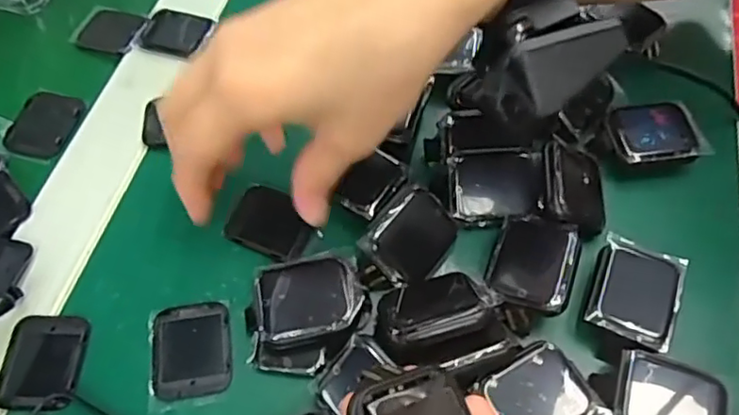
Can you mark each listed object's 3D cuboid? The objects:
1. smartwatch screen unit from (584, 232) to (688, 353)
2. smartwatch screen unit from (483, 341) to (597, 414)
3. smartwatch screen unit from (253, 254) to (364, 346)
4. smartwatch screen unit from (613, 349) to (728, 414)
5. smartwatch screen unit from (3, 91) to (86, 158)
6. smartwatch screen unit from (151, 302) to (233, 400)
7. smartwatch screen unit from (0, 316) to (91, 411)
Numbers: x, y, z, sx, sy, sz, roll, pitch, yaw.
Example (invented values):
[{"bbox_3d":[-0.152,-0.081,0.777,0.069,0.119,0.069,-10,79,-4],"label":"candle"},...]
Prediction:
[{"bbox_3d":[0.116,0.037,0.261,0.036,0.014,0.043,22,62,12],"label":"smartwatch screen unit"},{"bbox_3d":[0.066,0.073,0.235,0.036,0.004,0.031,-25,63,-14],"label":"smartwatch screen unit"},{"bbox_3d":[-0.026,0.038,0.254,0.042,0.004,0.034,-11,61,-8],"label":"smartwatch screen unit"},{"bbox_3d":[0.119,0.079,0.239,0.042,0.013,0.035,21,62,12],"label":"smartwatch screen unit"},{"bbox_3d":[-0.177,-0.046,0.326,0.035,0.004,0.039,16,61,9],"label":"smartwatch screen unit"},{"bbox_3d":[-0.077,0.061,0.258,0.033,0.004,0.040,-8,60,-4],"label":"smartwatch screen unit"},{"bbox_3d":[-0.139,0.065,0.255,0.033,0.004,0.039,-2,60,-1],"label":"smartwatch screen unit"}]

